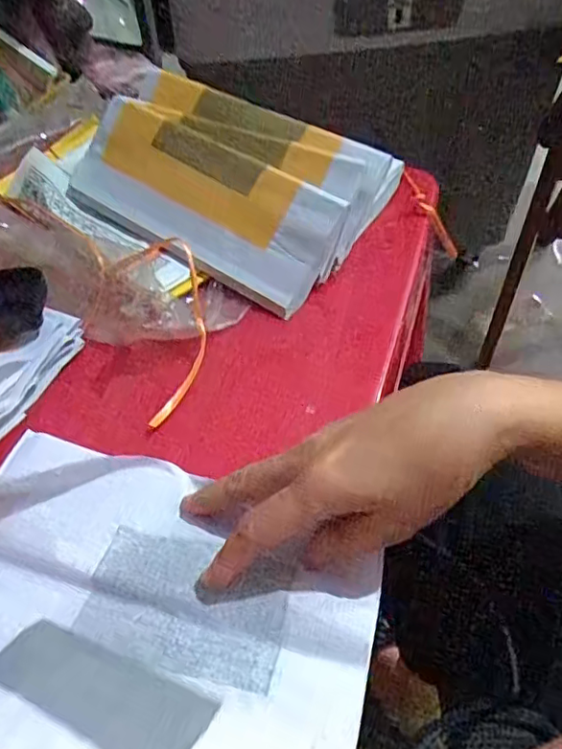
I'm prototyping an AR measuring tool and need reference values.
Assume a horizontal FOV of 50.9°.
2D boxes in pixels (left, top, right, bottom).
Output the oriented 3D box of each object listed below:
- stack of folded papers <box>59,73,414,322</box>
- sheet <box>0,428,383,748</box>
[{"bbox_3d":[-0.051,-0.162,0.482,0.244,0.035,0.146,30,88,19],"label":"stack of folded papers"},{"bbox_3d":[-0.085,0.126,0.284,0.249,0.030,0.181,16,37,19],"label":"sheet"}]

